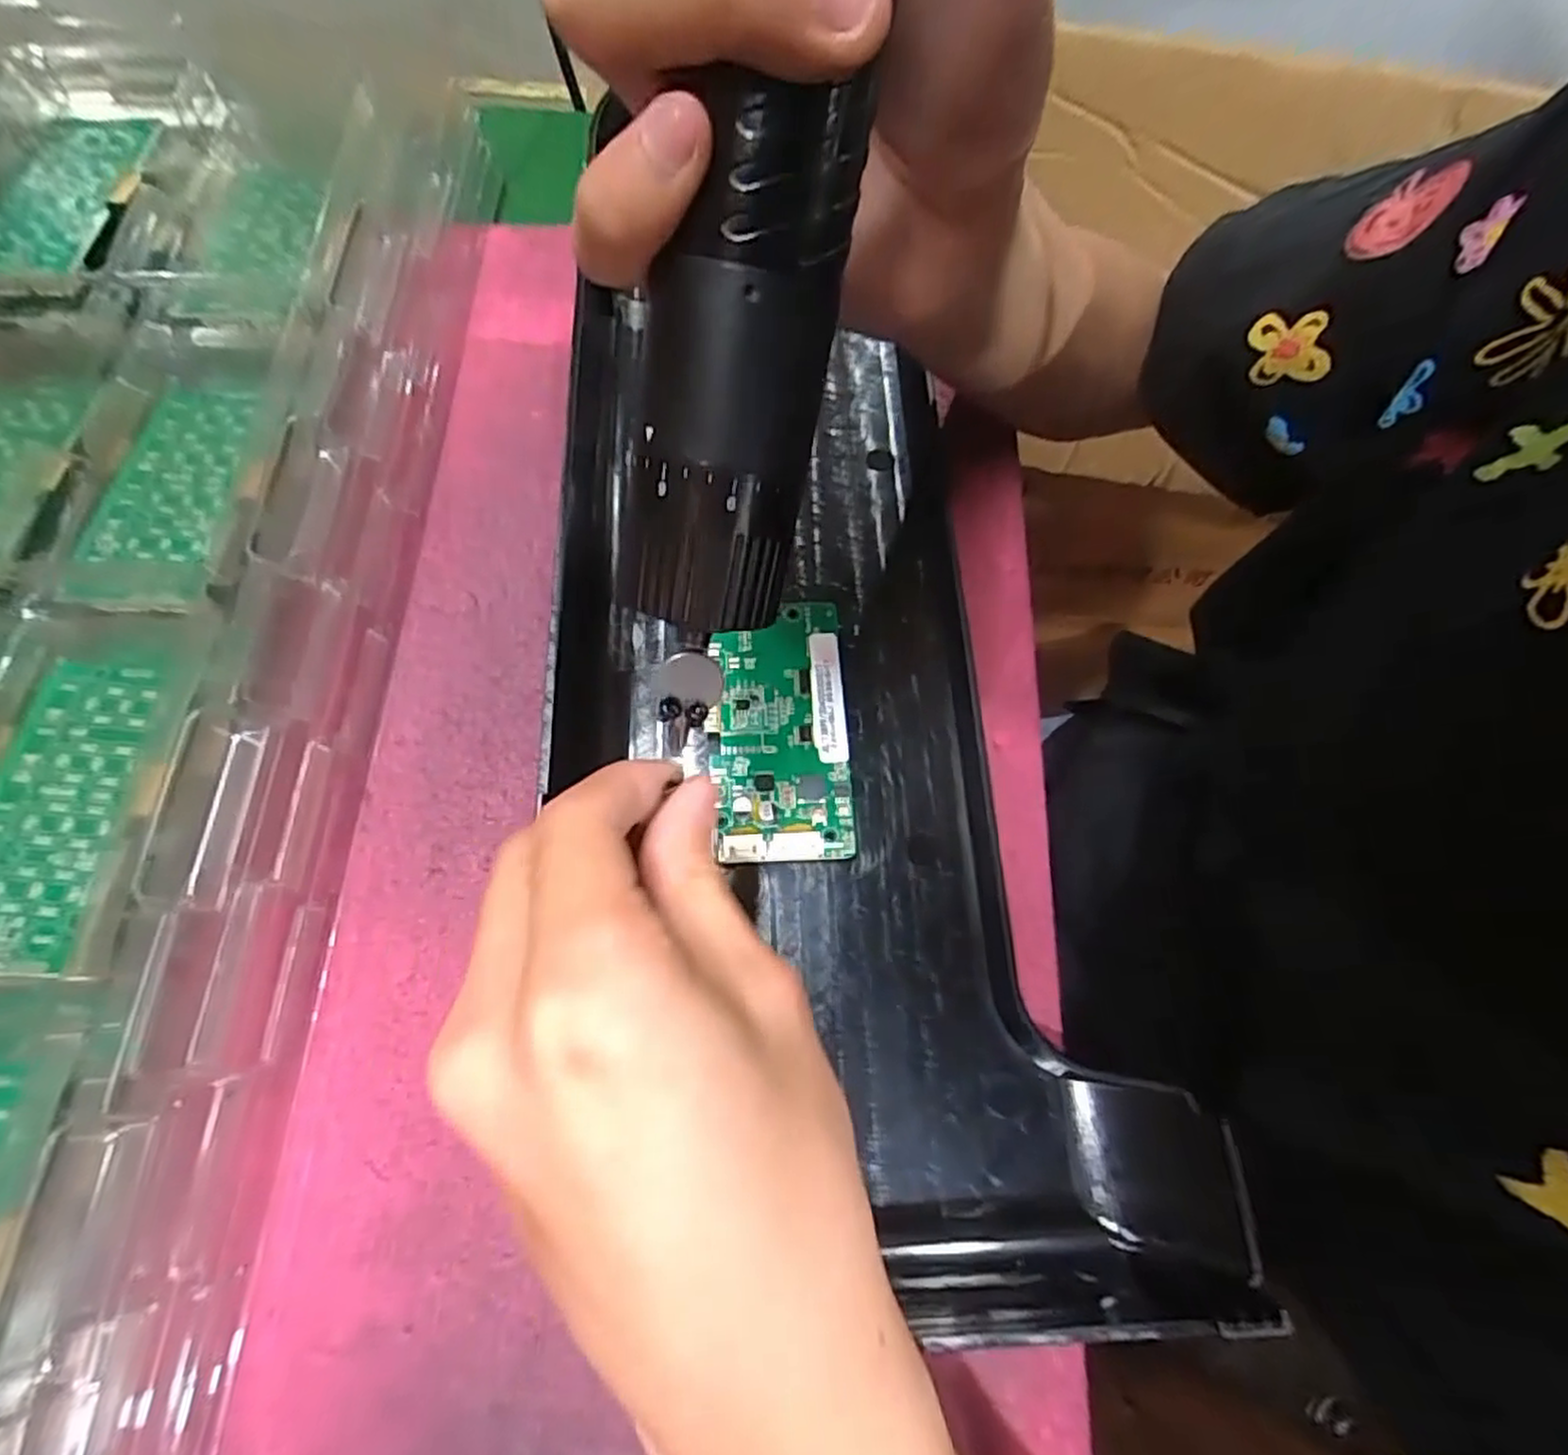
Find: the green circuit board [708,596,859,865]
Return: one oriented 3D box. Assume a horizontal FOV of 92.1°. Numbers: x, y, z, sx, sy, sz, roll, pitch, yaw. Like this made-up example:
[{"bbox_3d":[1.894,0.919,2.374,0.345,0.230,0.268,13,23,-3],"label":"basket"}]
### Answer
[{"bbox_3d":[-0.002,-0.001,0.262,0.047,0.008,0.093,-3,70,-1],"label":"green circuit board"}]

